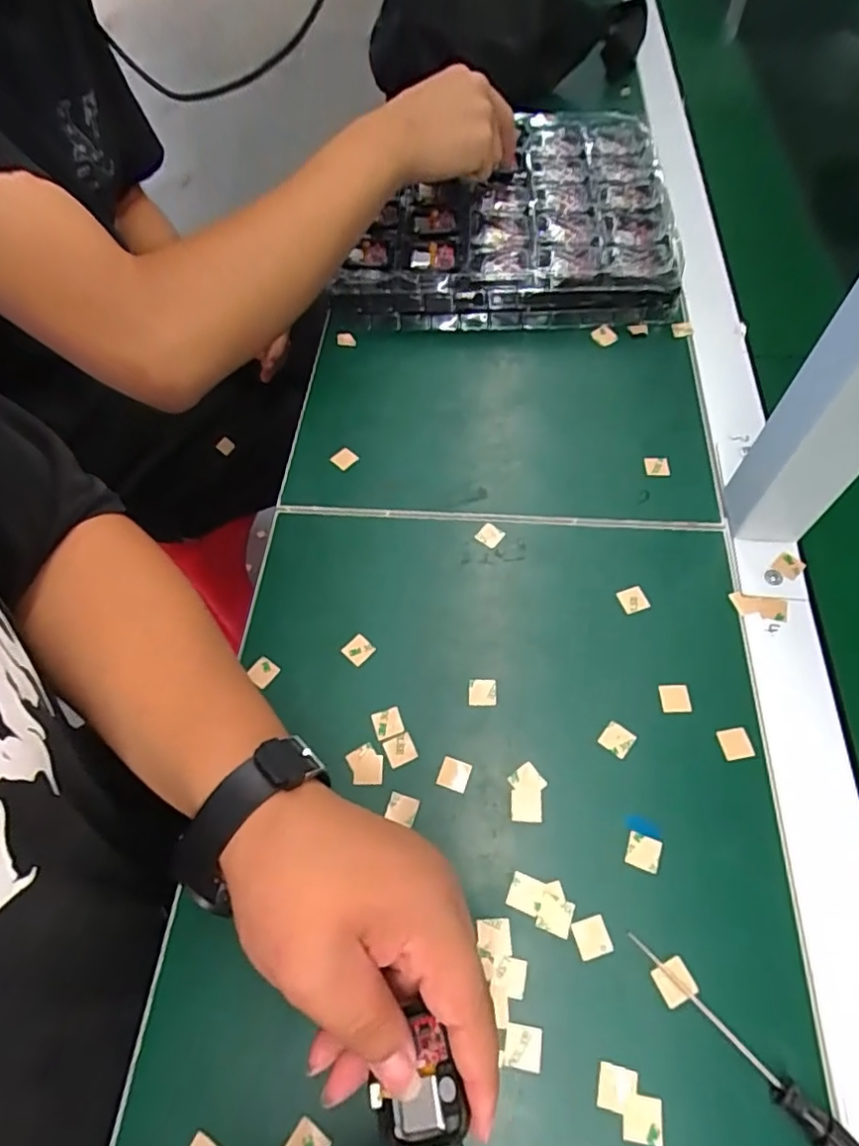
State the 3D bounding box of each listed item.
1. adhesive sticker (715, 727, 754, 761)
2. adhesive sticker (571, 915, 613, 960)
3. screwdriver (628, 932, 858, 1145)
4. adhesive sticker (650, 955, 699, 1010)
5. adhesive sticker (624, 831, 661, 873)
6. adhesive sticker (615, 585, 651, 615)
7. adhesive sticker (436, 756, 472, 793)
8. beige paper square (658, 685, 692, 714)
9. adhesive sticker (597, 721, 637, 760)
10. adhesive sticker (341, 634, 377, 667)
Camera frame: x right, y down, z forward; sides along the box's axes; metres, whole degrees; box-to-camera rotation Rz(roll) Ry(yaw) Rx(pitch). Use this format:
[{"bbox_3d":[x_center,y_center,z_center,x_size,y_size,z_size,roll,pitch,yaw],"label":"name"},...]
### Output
[{"bbox_3d":[0.164,0.092,0.318,0.017,0.004,0.017,-11,67,-6],"label":"adhesive sticker"},{"bbox_3d":[0.077,0.171,0.278,0.016,0.004,0.015,-17,62,-5],"label":"adhesive sticker"},{"bbox_3d":[0.140,0.207,0.245,0.014,0.014,0.129,-40,66,-18],"label":"screwdriver"},{"bbox_3d":[0.111,0.185,0.267,0.016,0.004,0.016,-29,63,-6],"label":"adhesive sticker"},{"bbox_3d":[0.106,0.139,0.295,0.016,0.004,0.016,16,64,12],"label":"adhesive sticker"},{"bbox_3d":[0.125,0.017,0.363,0.015,0.004,0.017,-22,62,-10],"label":"adhesive sticker"},{"bbox_3d":[0.013,0.108,0.318,0.016,0.004,0.015,18,68,9],"label":"adhesive sticker"},{"bbox_3d":[0.137,0.070,0.331,0.016,0.004,0.016,-2,60,2],"label":"beige paper square"},{"bbox_3d":[0.102,0.091,0.322,0.016,0.004,0.015,35,74,18],"label":"adhesive sticker"},{"bbox_3d":[-0.043,0.047,0.357,0.015,0.004,0.015,42,78,10],"label":"adhesive sticker"}]

